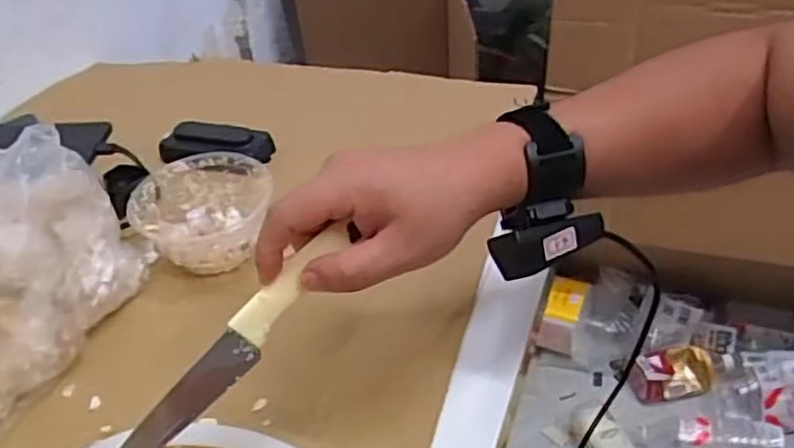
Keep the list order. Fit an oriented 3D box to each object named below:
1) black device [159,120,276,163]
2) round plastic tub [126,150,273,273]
[{"bbox_3d":[-0.175,-0.075,0.677,0.109,0.027,0.038,5,43,11],"label":"black device"},{"bbox_3d":[-0.154,-0.006,0.581,0.107,0.056,0.094,-16,43,-12],"label":"round plastic tub"}]

